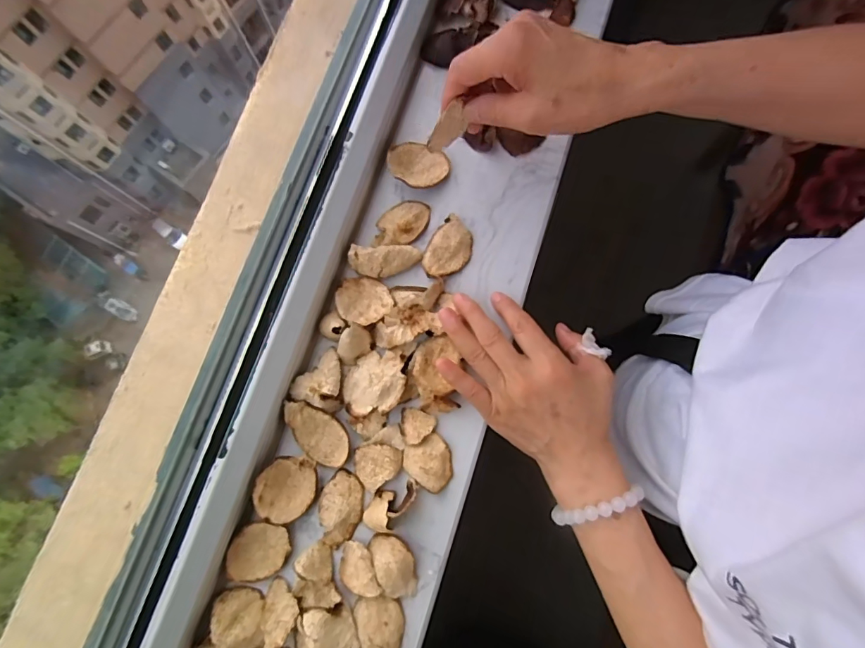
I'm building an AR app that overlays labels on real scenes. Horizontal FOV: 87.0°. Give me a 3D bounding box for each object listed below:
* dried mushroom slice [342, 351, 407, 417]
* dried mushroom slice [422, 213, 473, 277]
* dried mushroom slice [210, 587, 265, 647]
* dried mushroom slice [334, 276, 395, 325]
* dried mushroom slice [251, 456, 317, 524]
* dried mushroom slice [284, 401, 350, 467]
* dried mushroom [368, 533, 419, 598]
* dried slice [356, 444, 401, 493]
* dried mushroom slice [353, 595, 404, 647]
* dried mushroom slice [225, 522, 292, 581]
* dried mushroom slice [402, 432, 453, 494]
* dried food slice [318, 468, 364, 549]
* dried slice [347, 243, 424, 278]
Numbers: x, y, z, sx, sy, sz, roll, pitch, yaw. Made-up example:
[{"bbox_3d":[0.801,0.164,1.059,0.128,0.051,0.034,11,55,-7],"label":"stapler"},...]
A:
[{"bbox_3d":[-0.047,0.046,0.356,0.049,0.009,0.046,-9,80,-2],"label":"dried mushroom slice"},{"bbox_3d":[0.013,-0.062,0.383,0.036,0.010,0.053,38,82,6],"label":"dried mushroom slice"},{"bbox_3d":[-0.141,0.215,0.331,0.034,0.009,0.040,-1,58,-21],"label":"dried mushroom slice"},{"bbox_3d":[-0.056,-0.019,0.374,0.046,0.013,0.038,22,80,4],"label":"dried mushroom slice"},{"bbox_3d":[-0.112,0.125,0.346,0.043,0.015,0.046,7,80,1],"label":"dried mushroom slice"},{"bbox_3d":[-0.091,0.085,0.356,0.061,0.013,0.034,41,82,7],"label":"dried mushroom slice"},{"bbox_3d":[-0.028,0.179,0.335,0.028,0.012,0.046,-21,80,-4],"label":"dried mushroom"},{"bbox_3d":[-0.043,0.106,0.349,0.035,0.004,0.032,-38,82,-7],"label":"dried slice"},{"bbox_3d":[-0.037,0.221,0.328,0.033,0.006,0.048,-17,80,-3],"label":"dried mushroom slice"},{"bbox_3d":[-0.130,0.170,0.342,0.048,0.009,0.037,-32,81,-6],"label":"dried mushroom slice"},{"bbox_3d":[-0.002,0.105,0.350,0.040,0.008,0.036,38,82,6],"label":"dried mushroom slice"},{"bbox_3d":[-0.071,0.141,0.346,0.033,0.009,0.053,20,80,3],"label":"dried food slice"},{"bbox_3d":[-0.039,-0.053,0.375,0.058,0.008,0.025,-3,80,-1],"label":"dried slice"}]

